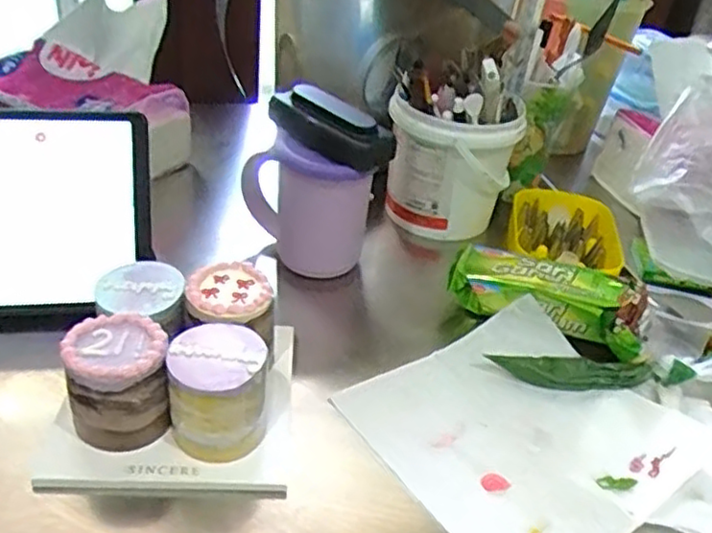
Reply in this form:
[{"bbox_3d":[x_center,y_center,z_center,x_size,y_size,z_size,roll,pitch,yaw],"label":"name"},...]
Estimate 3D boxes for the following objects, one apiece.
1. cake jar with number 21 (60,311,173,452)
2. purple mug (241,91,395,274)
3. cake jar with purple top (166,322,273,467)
[{"bbox_3d":[-0.144,0.070,0.420,0.056,0.063,0.053,-5,37,-17],"label":"cake jar with number 21"},{"bbox_3d":[-0.043,-0.069,0.585,0.127,0.132,0.082,23,38,20],"label":"purple mug"},{"bbox_3d":[-0.084,0.076,0.427,0.056,0.060,0.060,-3,36,-16],"label":"cake jar with purple top"}]

